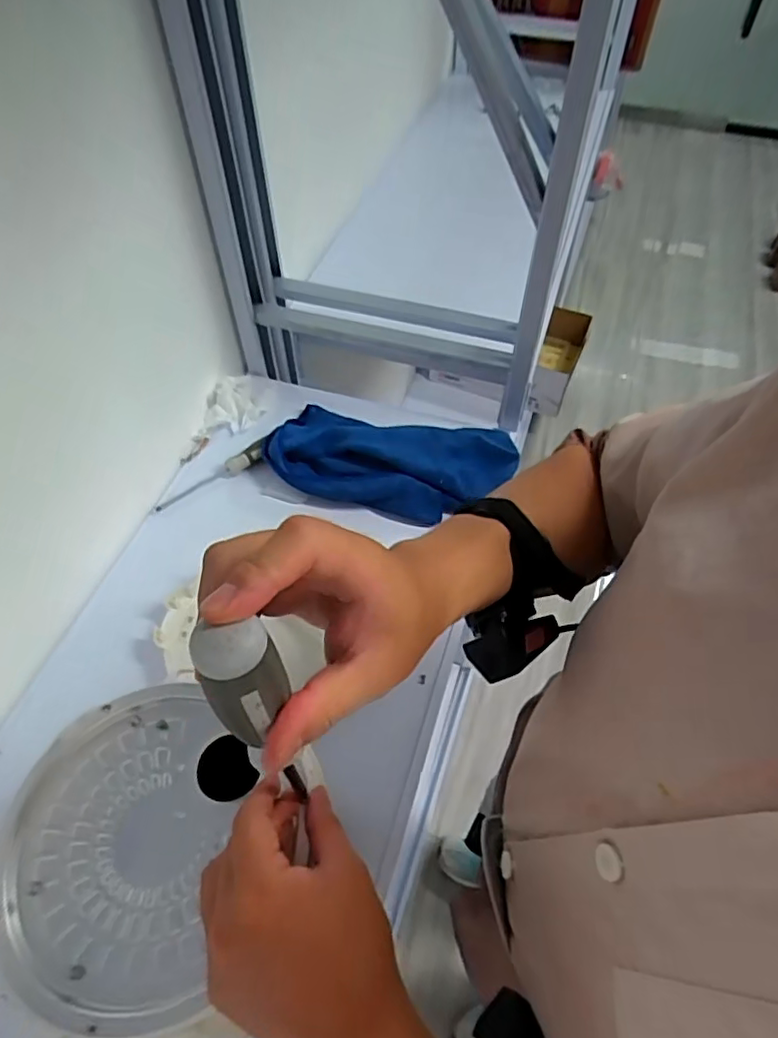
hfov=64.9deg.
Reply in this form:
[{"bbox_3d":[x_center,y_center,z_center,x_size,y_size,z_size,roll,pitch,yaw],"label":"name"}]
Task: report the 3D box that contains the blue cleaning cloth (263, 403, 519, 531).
[{"bbox_3d":[0.001,-0.079,0.776,0.308,0.054,0.148,13,59,9],"label":"blue cleaning cloth"}]

